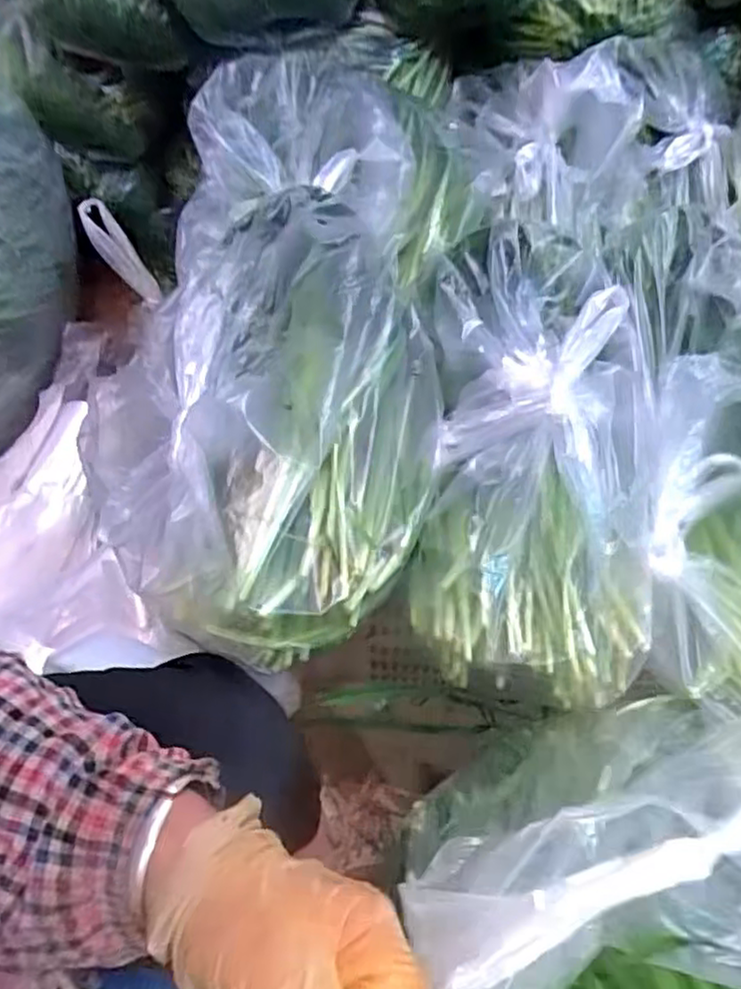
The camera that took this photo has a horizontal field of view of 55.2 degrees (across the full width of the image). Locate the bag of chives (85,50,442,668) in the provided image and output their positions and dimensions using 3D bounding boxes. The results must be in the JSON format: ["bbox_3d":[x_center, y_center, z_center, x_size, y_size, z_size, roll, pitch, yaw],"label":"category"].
[{"bbox_3d":[-0.072,-0.173,0.562,0.232,0.094,0.596,1,54,1],"label":"bag of chives"}]

